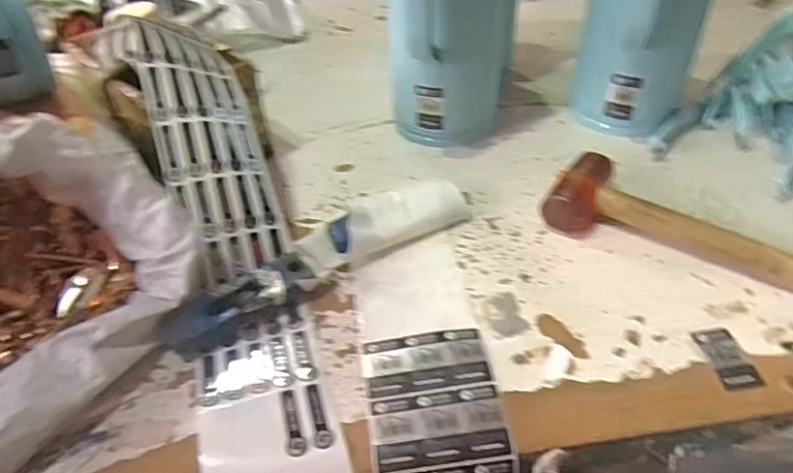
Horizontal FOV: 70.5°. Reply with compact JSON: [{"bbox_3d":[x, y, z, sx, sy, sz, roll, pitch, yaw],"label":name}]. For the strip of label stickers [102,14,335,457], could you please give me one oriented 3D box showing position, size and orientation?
[{"bbox_3d":[-0.156,-0.015,0.513,0.100,0.069,0.431,-16,66,-15],"label":"strip of label stickers"}]

